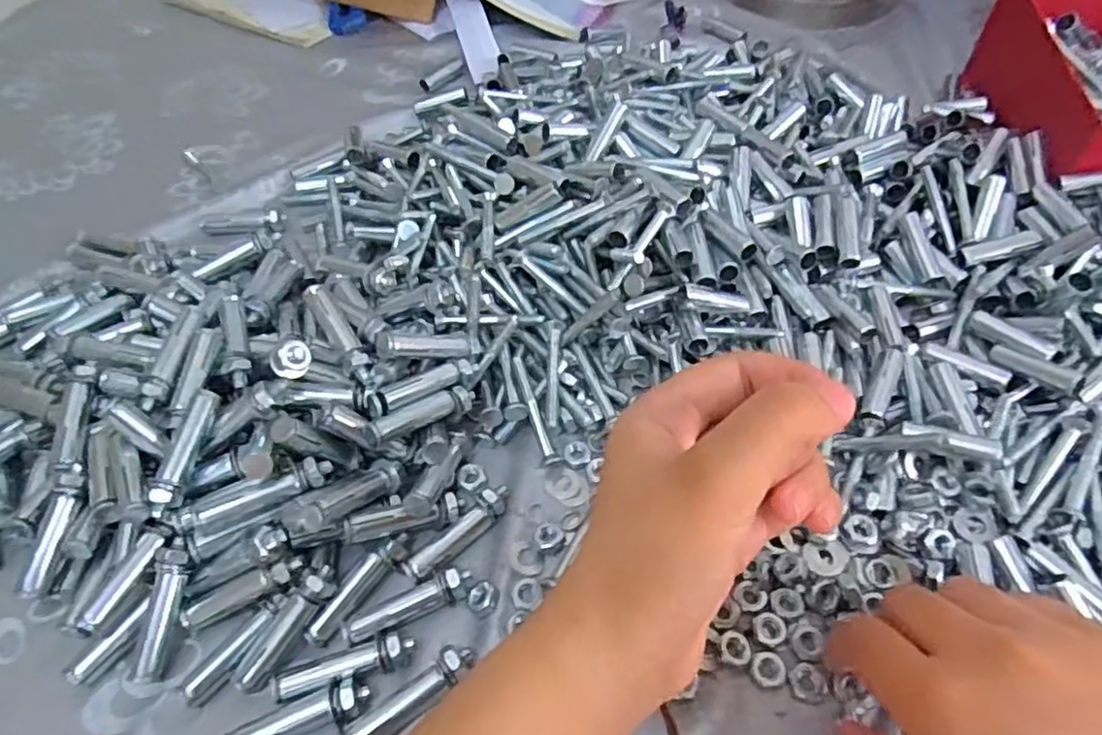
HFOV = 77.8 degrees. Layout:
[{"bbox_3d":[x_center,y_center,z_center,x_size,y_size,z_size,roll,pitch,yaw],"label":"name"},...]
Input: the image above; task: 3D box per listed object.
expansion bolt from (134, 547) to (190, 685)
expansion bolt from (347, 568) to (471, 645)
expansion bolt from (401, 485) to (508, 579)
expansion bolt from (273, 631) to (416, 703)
[{"bbox_3d":[-0.157,0.099,0.276,0.011,0.007,0.051,3,75,6],"label":"expansion bolt"},{"bbox_3d":[-0.059,0.097,0.280,0.052,0.010,0.012,-19,55,-9],"label":"expansion bolt"},{"bbox_3d":[-0.041,0.072,0.299,0.053,0.009,0.011,-38,60,-22],"label":"expansion bolt"},{"bbox_3d":[-0.081,0.116,0.266,0.054,0.009,0.012,-13,54,-6],"label":"expansion bolt"}]

